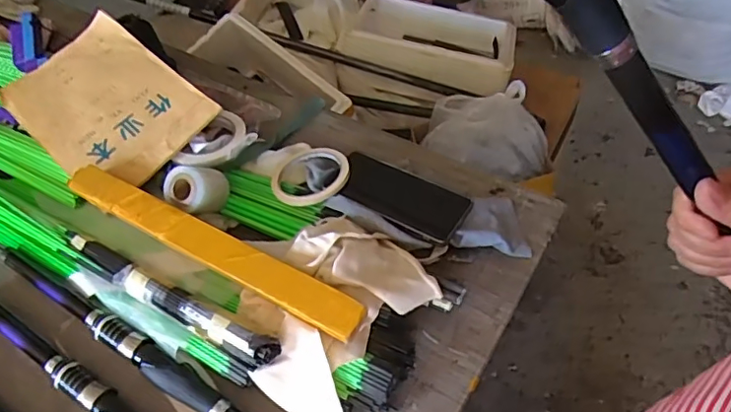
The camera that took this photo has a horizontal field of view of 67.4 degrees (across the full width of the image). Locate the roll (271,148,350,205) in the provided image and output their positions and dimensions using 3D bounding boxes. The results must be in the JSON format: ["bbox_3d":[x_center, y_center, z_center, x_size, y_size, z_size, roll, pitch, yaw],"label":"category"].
[{"bbox_3d":[-0.064,-0.040,0.654,0.097,0.012,0.094,-12,44,12],"label":"roll"}]

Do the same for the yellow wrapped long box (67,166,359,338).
[{"bbox_3d":[-0.171,0.037,0.571,0.391,0.033,0.039,24,59,21],"label":"yellow wrapped long box"}]

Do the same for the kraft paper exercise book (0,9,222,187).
[{"bbox_3d":[-0.329,-0.129,0.705,0.251,0.024,0.182,38,72,21],"label":"kraft paper exercise book"}]

